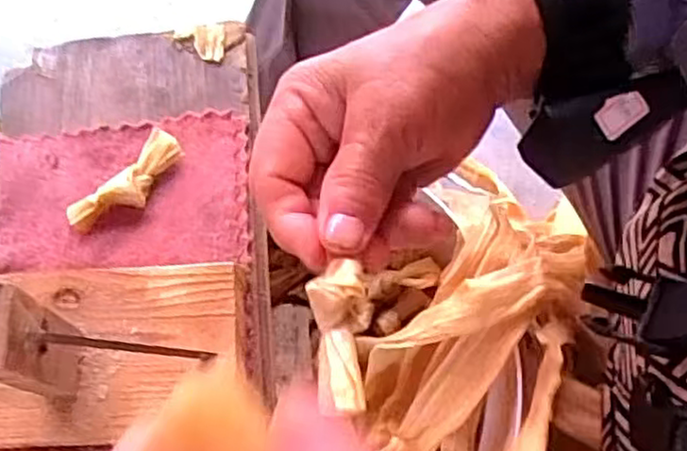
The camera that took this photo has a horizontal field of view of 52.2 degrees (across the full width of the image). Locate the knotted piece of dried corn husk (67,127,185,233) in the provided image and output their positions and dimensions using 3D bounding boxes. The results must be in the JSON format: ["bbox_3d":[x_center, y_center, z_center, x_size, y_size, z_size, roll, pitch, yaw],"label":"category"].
[{"bbox_3d":[-0.124,-0.025,0.400,0.027,0.013,0.074,39,78,14],"label":"knotted piece of dried corn husk"}]

